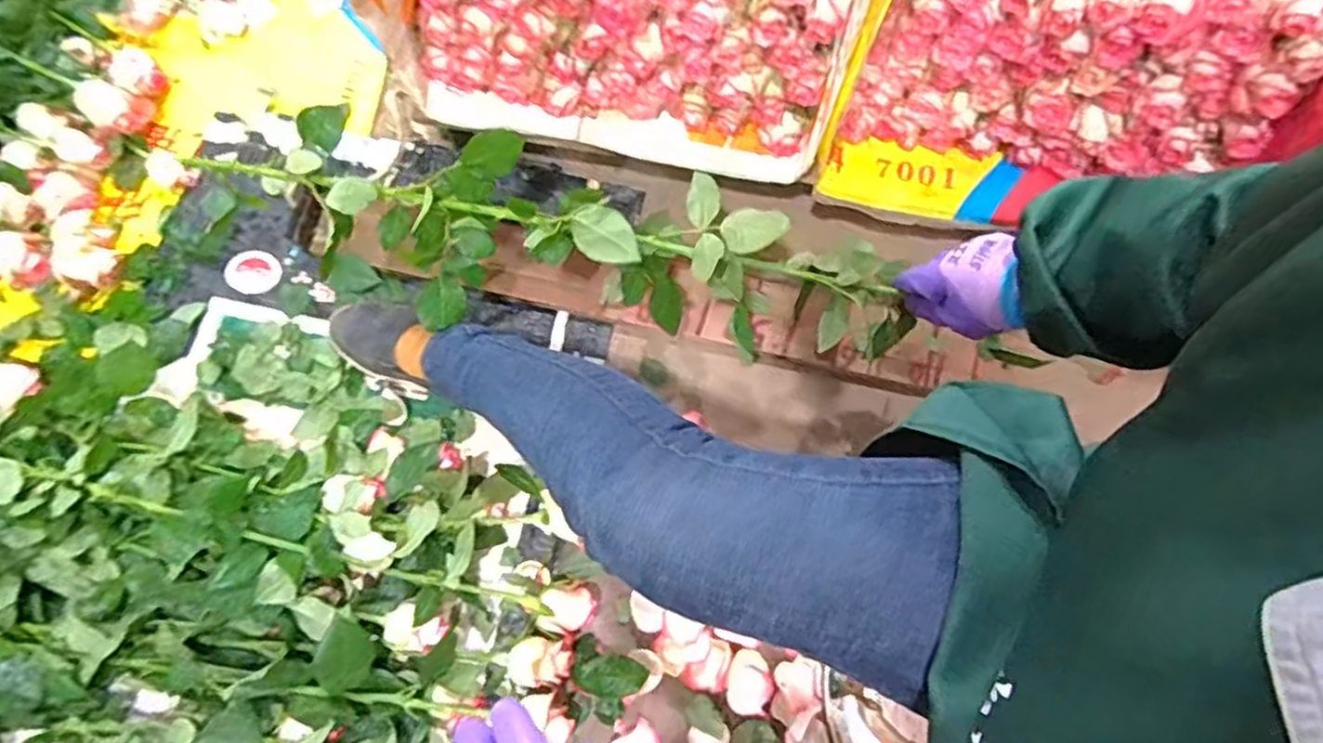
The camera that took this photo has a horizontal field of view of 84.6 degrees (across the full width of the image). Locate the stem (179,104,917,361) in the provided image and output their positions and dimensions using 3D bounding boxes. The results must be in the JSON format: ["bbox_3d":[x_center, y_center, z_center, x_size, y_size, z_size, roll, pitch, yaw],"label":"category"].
[{"bbox_3d":[-0.100,-0.116,0.679,0.631,0.098,0.170,13,74,8],"label":"stem"}]

